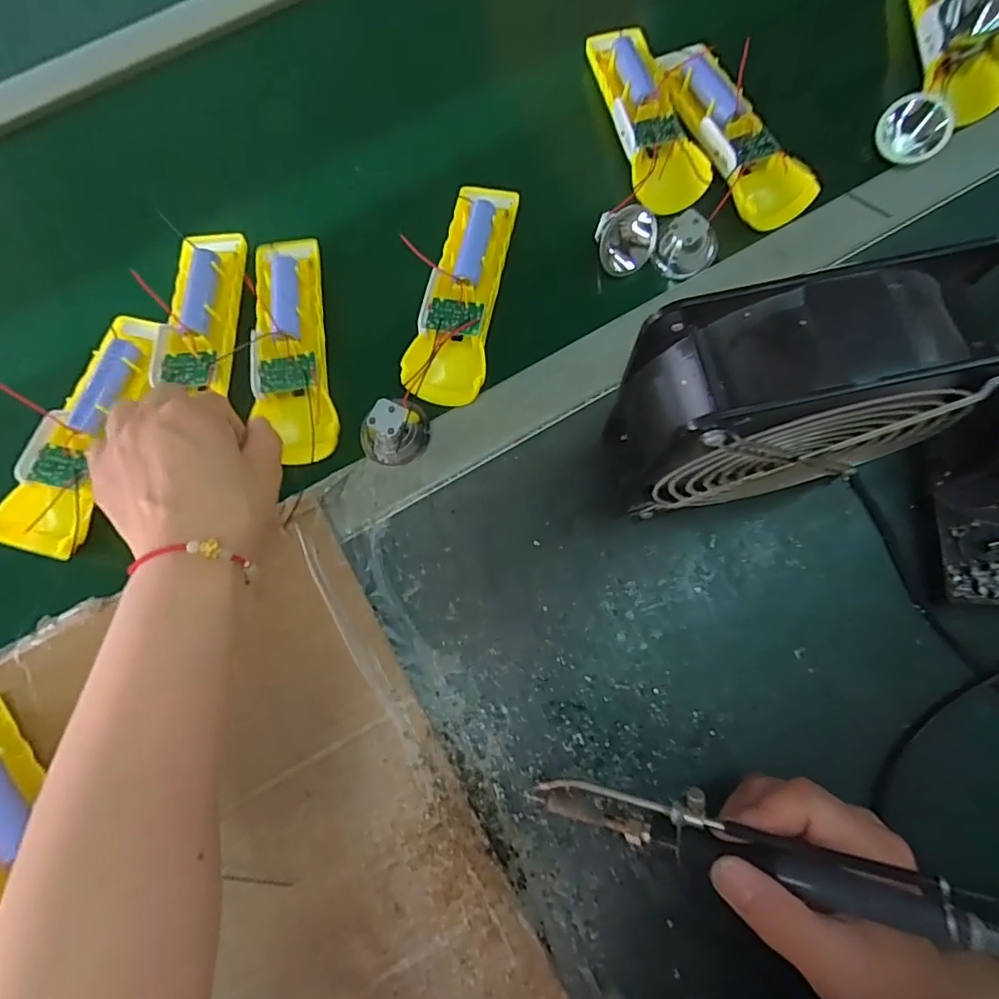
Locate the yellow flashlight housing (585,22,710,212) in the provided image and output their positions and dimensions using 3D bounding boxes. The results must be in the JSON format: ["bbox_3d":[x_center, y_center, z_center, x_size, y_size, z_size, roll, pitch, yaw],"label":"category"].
[{"bbox_3d":[0.103,-0.271,0.403,0.047,0.033,0.150,-12,74,-1],"label":"yellow flashlight housing"}]

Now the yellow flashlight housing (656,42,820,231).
[{"bbox_3d":[0.159,-0.255,0.392,0.046,0.034,0.154,-26,75,-4],"label":"yellow flashlight housing"}]

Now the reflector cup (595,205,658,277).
[{"bbox_3d":[0.085,-0.176,0.391,0.038,0.026,0.042,18,117,19],"label":"reflector cup"}]

